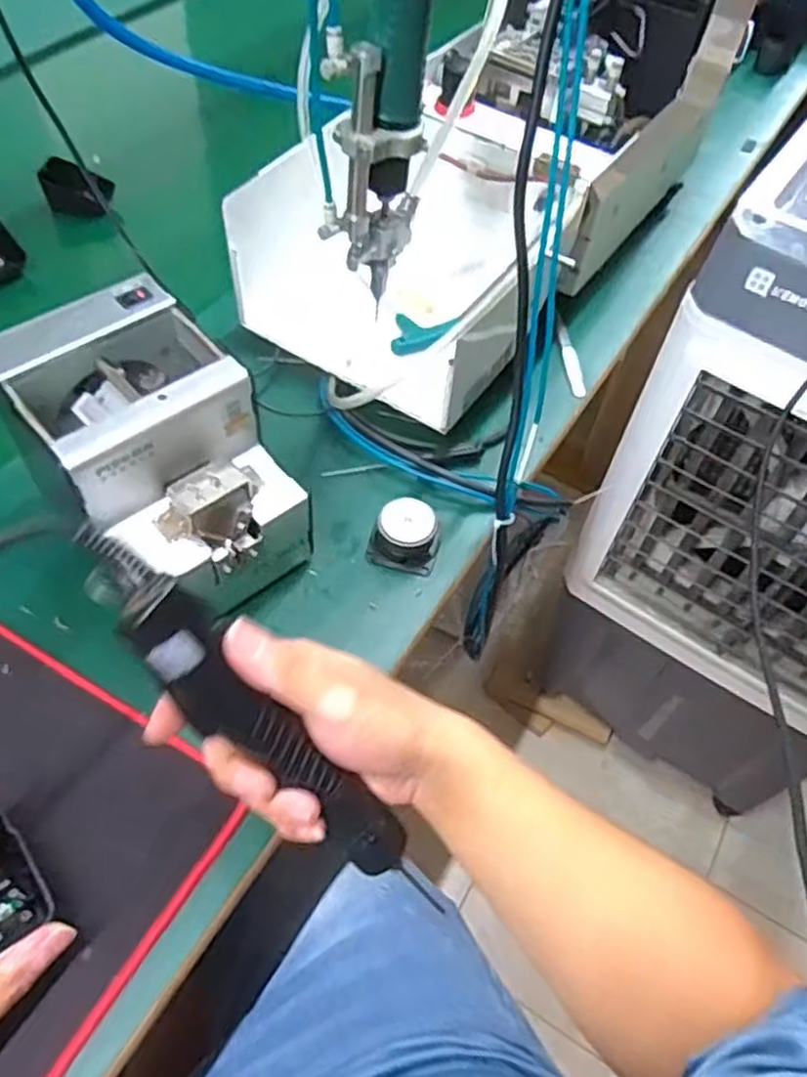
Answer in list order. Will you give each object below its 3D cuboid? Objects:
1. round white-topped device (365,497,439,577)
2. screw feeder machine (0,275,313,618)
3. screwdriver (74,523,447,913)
[{"bbox_3d":[0.001,-0.003,0.579,0.052,0.030,0.047,14,55,5],"label":"round white-topped device"},{"bbox_3d":[-0.165,-0.052,0.516,0.129,0.143,0.178,-34,64,-25],"label":"screw feeder machine"},{"bbox_3d":[-0.069,0.095,0.376,0.248,0.040,0.032,50,58,-17],"label":"screwdriver"}]

